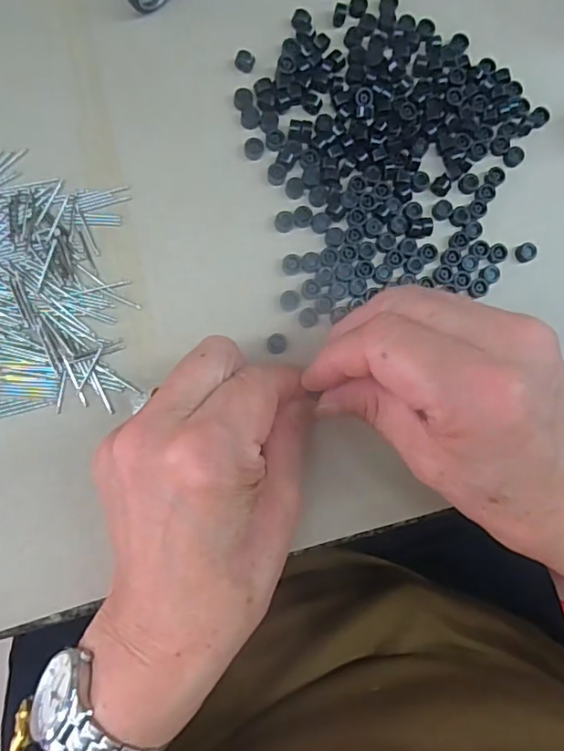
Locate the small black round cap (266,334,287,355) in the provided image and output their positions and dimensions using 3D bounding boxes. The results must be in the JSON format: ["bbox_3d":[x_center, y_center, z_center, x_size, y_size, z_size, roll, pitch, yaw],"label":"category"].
[{"bbox_3d":[-0.002,-0.014,0.249,0.009,0.004,0.009,1,85,-7],"label":"small black round cap"}]

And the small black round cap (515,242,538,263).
[{"bbox_3d":[0.121,-0.061,0.267,0.011,0.004,0.009,-24,88,-9],"label":"small black round cap"}]

